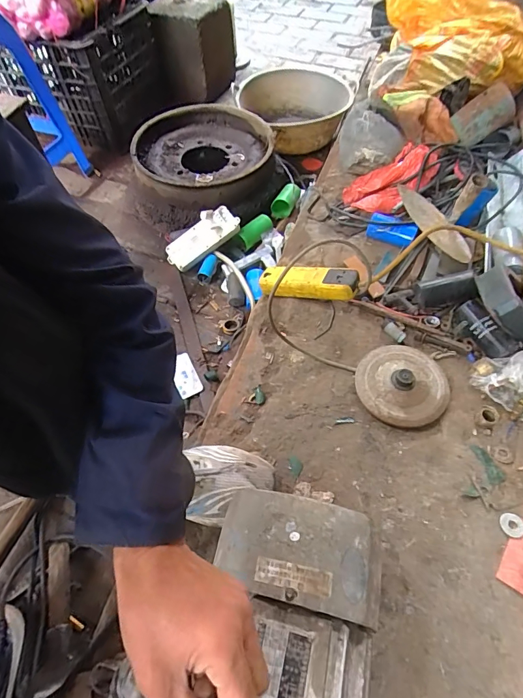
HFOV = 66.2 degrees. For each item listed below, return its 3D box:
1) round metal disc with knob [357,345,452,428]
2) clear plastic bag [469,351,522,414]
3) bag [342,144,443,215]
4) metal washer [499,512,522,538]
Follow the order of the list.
[{"bbox_3d":[0.230,0.055,0.646,0.144,0.036,0.144,-1,56,2],"label":"round metal disc with knob"},{"bbox_3d":[0.402,0.046,0.621,0.071,0.079,0.124,-37,62,-21],"label":"clear plastic bag"},{"bbox_3d":[0.282,-0.382,0.907,0.202,0.089,0.149,-38,62,-21],"label":"bag"},{"bbox_3d":[0.338,0.236,0.538,0.032,0.004,0.031,-1,56,2],"label":"metal washer"}]

